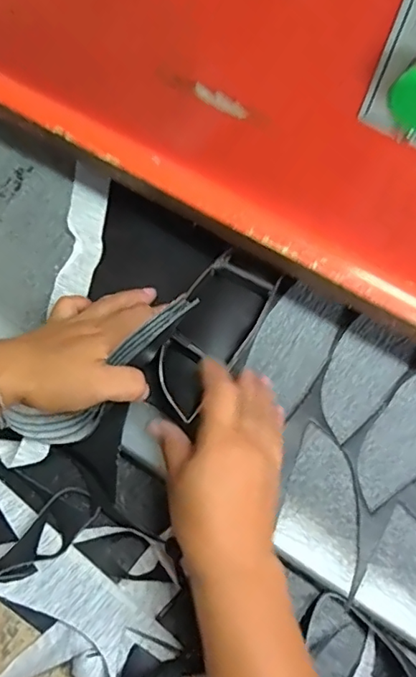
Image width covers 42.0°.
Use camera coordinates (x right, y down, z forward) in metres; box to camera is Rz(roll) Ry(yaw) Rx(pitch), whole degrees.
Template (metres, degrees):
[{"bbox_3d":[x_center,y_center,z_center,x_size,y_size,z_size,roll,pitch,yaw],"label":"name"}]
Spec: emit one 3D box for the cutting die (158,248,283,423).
[{"bbox_3d":[0.002,-0.008,0.454,0.064,0.034,0.155,33,69,11],"label":"cutting die"}]

